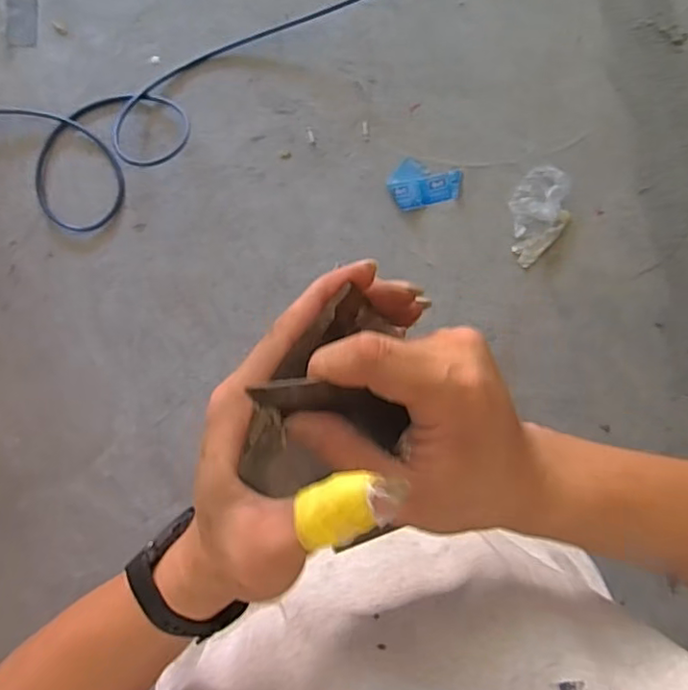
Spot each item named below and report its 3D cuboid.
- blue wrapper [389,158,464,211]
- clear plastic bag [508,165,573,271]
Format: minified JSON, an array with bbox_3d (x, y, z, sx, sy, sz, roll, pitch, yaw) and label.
[{"bbox_3d":[0.194,-0.386,1.390,0.168,0.008,0.115,-13,93,1],"label":"blue wrapper"},{"bbox_3d":[0.455,-0.297,1.359,0.125,0.030,0.220,-1,93,0],"label":"clear plastic bag"}]

